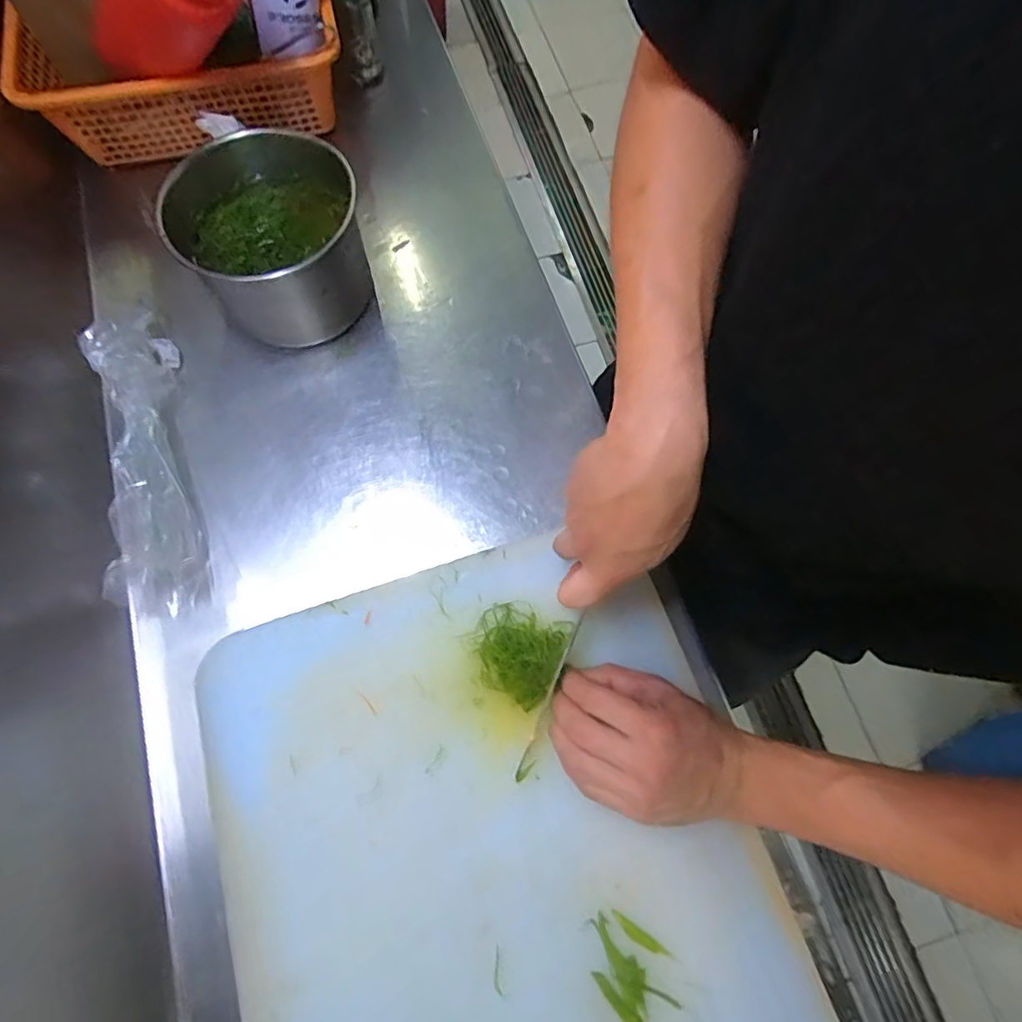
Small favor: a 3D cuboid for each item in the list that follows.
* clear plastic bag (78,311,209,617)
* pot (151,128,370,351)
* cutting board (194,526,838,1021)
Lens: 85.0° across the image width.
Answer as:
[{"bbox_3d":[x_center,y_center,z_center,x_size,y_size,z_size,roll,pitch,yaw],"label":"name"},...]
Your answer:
[{"bbox_3d":[-0.310,-0.054,0.473,0.059,0.047,0.280,-16,73,-5],"label":"clear plastic bag"},{"bbox_3d":[-0.205,-0.235,0.504,0.157,0.106,0.153,-33,76,-10],"label":"pot"},{"bbox_3d":[-0.013,0.222,0.367,0.334,0.033,0.377,-17,73,-7],"label":"cutting board"}]

